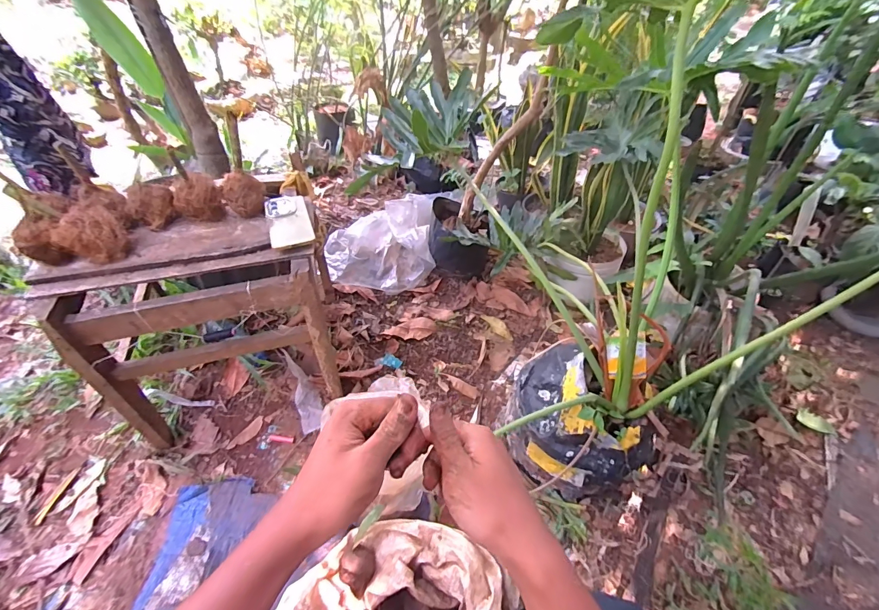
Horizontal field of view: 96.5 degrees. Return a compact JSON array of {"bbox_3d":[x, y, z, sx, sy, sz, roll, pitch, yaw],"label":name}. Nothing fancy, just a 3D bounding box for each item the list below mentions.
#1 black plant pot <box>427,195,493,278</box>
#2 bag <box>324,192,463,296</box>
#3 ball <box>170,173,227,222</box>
[{"bbox_3d":[0.065,-0.199,1.312,0.191,0.222,0.194,1,43,-1],"label":"black plant pot"},{"bbox_3d":[-0.177,-0.250,1.410,0.367,0.134,0.497,14,45,13],"label":"bag"},{"bbox_3d":[-0.450,-0.200,0.729,0.078,0.080,0.066,-25,49,-24],"label":"ball"}]

